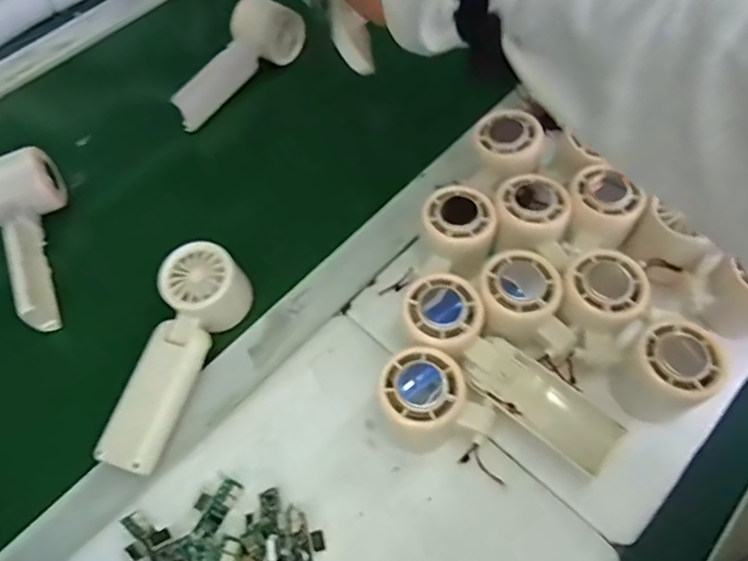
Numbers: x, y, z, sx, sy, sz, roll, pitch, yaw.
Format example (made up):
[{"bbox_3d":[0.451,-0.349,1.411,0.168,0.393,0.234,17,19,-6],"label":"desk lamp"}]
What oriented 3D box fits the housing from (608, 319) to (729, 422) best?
[{"bbox_3d":[0.195,0.063,0.392,0.055,0.060,0.055,-26,63,-15],"label":"housing"}]

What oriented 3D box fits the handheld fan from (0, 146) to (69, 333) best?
[{"bbox_3d":[-0.283,-0.035,0.479,0.057,0.046,0.154,-22,61,-11],"label":"handheld fan"}]

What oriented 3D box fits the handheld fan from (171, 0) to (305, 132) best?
[{"bbox_3d":[-0.142,-0.226,0.584,0.061,0.046,0.160,39,68,22],"label":"handheld fan"}]

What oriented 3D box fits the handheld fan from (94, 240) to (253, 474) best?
[{"bbox_3d":[-0.148,0.050,0.417,0.055,0.043,0.159,19,62,13],"label":"handheld fan"}]

